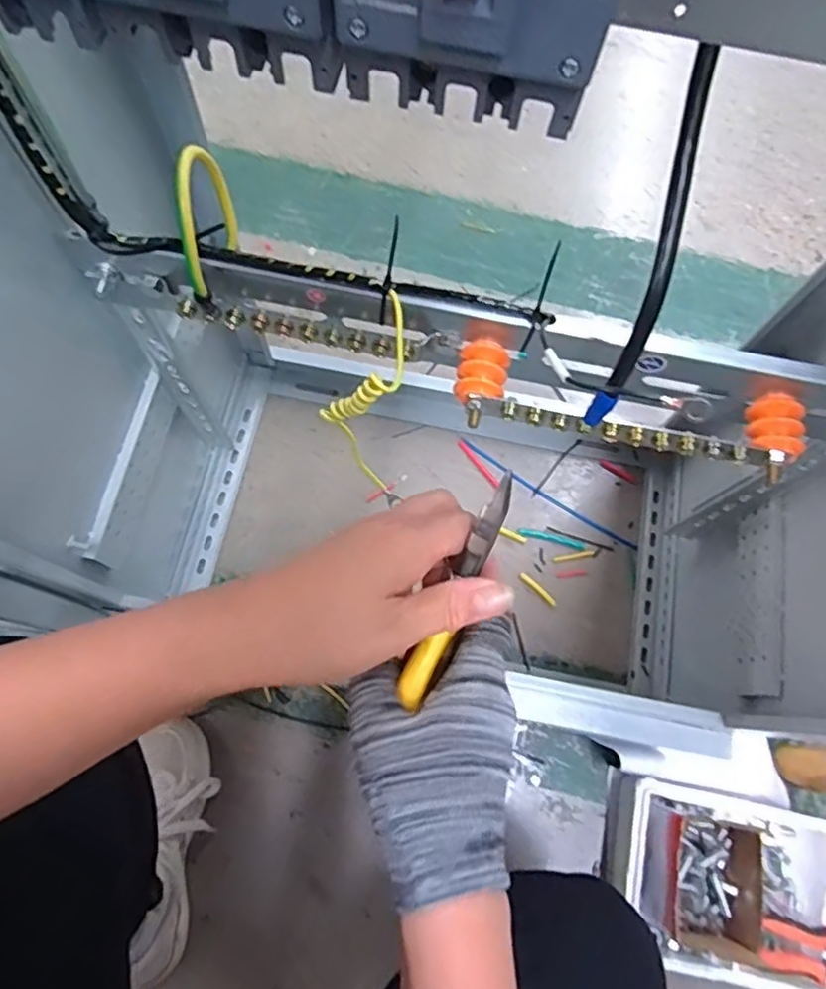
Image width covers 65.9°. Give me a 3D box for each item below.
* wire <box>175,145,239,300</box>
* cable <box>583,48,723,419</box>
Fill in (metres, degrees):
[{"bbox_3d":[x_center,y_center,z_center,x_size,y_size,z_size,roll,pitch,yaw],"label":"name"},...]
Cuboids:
[{"bbox_3d":[-0.130,-0.167,0.395,0.010,0.082,0.077,8,72,0],"label":"wire"},{"bbox_3d":[0.126,-0.118,0.339,0.012,0.197,0.034,7,34,0],"label":"cable"}]

